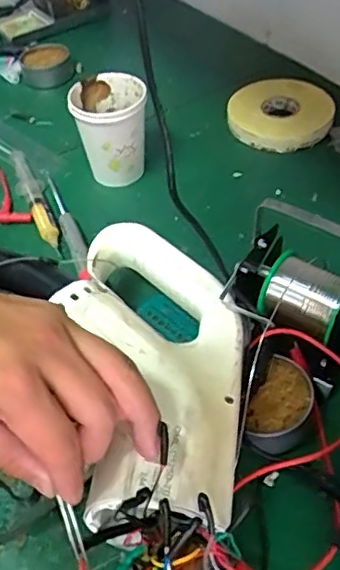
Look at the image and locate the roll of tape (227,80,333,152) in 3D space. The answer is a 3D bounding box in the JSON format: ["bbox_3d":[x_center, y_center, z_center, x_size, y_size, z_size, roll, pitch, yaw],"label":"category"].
[{"bbox_3d":[0.119,-0.188,0.656,0.108,0.026,0.110,-3,47,4],"label":"roll of tape"}]

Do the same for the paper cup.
[{"bbox_3d":[-0.055,-0.148,0.593,0.072,0.088,0.074,-5,47,1],"label":"paper cup"}]

